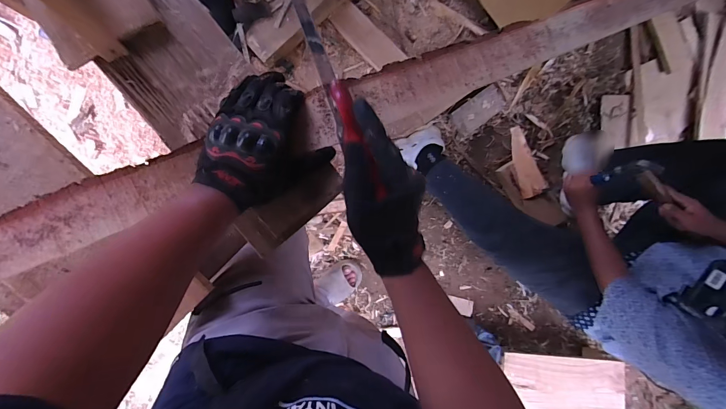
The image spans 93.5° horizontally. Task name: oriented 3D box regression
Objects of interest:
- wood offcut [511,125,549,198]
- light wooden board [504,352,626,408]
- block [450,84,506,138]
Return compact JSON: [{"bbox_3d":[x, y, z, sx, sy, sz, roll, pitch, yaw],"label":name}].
[{"bbox_3d":[0.536,-0.140,1.149,0.078,0.018,0.232,-26,80,32],"label":"wood offcut"},{"bbox_3d":[0.626,0.574,1.059,0.344,0.029,0.198,2,85,3],"label":"light wooden board"},{"bbox_3d":[0.388,-0.314,1.143,0.189,0.024,0.091,-35,99,-3],"label":"block"}]

